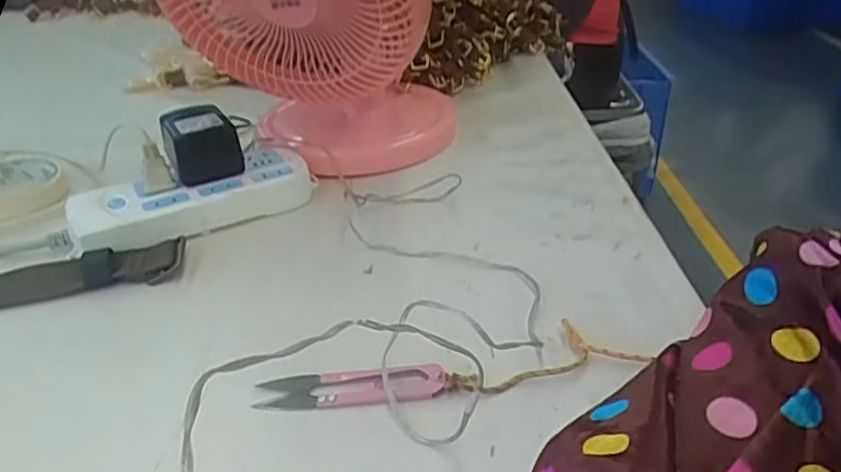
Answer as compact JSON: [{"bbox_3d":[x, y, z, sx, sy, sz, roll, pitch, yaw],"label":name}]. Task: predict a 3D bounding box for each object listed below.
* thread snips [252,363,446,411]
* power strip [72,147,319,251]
[{"bbox_3d":[-0.038,0.080,0.362,0.100,0.013,0.022,-1,31,1],"label":"thread snips"},{"bbox_3d":[-0.180,-0.030,0.536,0.181,0.031,0.065,-18,35,-25],"label":"power strip"}]

